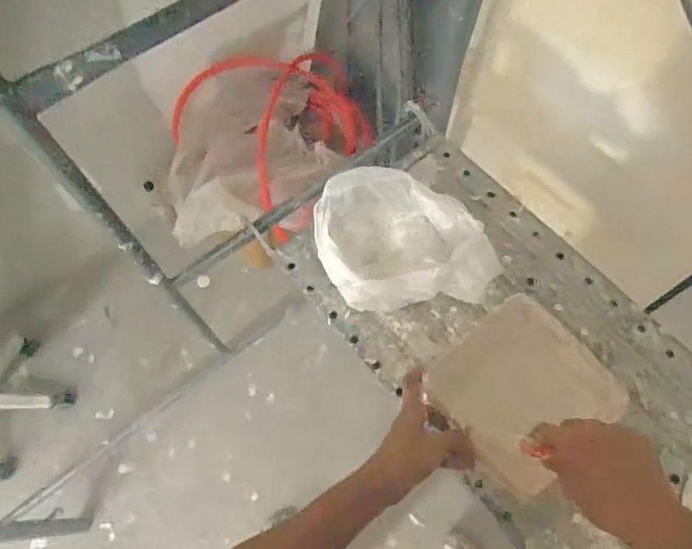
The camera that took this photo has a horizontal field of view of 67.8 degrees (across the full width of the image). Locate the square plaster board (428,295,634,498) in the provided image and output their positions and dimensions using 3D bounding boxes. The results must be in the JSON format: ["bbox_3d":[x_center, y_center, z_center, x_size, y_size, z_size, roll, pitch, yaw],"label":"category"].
[{"bbox_3d":[0.229,0.155,0.673,0.190,0.021,0.196,-46,74,11],"label":"square plaster board"}]

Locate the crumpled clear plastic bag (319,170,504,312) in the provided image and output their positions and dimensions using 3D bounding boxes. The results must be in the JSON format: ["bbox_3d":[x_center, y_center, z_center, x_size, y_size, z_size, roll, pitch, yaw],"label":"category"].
[{"bbox_3d":[0.082,-0.047,0.747,0.237,0.124,0.178,-1,66,0],"label":"crumpled clear plastic bag"}]

